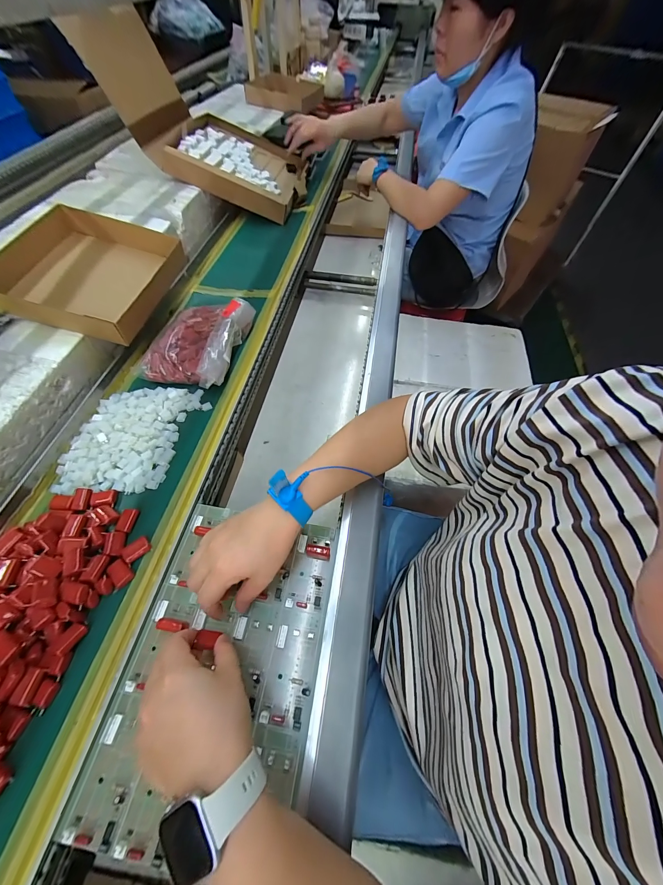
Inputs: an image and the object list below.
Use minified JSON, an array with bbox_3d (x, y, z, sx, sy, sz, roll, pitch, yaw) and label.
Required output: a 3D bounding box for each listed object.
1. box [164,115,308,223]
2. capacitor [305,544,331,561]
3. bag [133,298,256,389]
[{"bbox_3d":[-0.222,-0.713,0.790,0.311,0.055,0.276,15,61,-12],"label":"box"},{"bbox_3d":[-0.016,0.128,0.358,0.028,0.022,0.012,9,59,3],"label":"capacitor"},{"bbox_3d":[-0.219,-0.164,0.501,0.145,0.054,0.177,9,59,4],"label":"bag"}]

